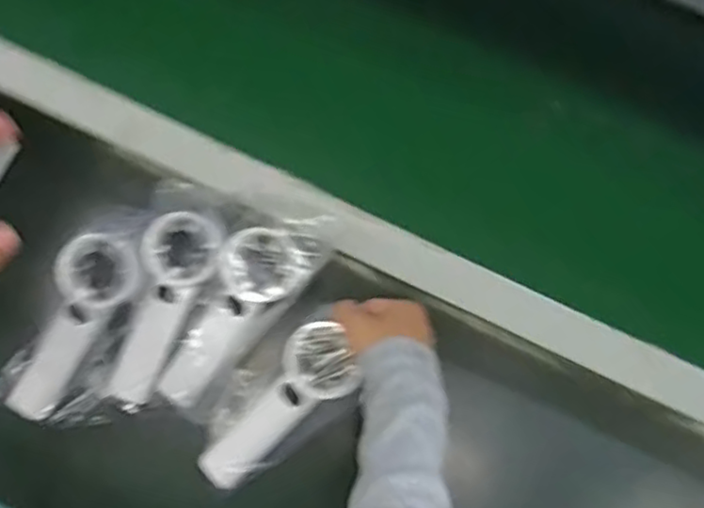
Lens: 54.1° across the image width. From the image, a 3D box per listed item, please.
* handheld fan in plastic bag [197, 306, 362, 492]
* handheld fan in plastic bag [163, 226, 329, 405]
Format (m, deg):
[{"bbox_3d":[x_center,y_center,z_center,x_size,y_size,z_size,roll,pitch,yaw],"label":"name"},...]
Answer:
[{"bbox_3d":[-0.063,0.116,0.540,0.137,0.067,0.081,-31,79,-8],"label":"handheld fan in plastic bag"},{"bbox_3d":[-0.092,0.046,0.555,0.065,0.051,0.170,39,98,7],"label":"handheld fan in plastic bag"}]

